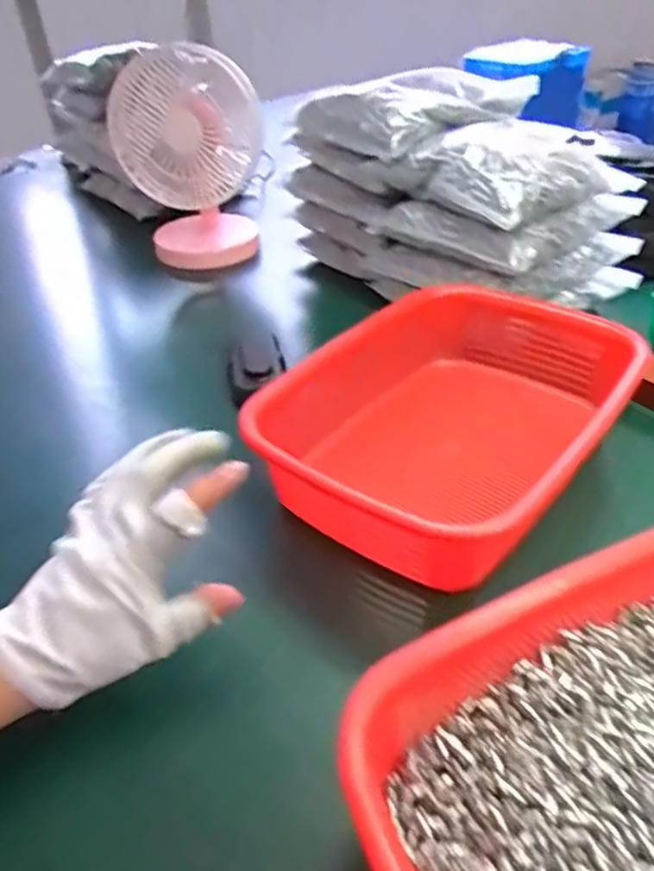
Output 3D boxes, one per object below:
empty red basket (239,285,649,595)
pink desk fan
[{"bbox_3d":[0.097,-0.010,0.505,0.204,0.097,0.288,26,47,34],"label":"empty red basket"},{"bbox_3d":[-0.168,-0.347,0.841,0.167,0.235,0.123,3,38,11],"label":"pink desk fan"}]

